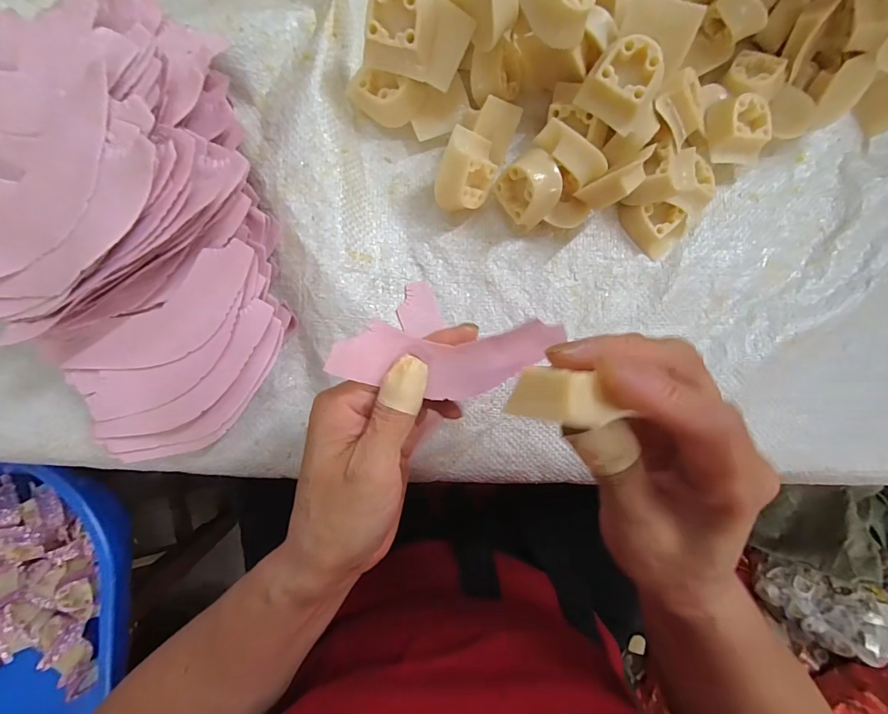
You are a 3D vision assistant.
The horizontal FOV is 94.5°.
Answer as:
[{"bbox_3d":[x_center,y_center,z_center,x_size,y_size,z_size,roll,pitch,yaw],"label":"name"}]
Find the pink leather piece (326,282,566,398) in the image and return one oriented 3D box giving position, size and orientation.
[{"bbox_3d":[0.003,0.002,0.192,0.111,0.023,0.034,-1,87,-24],"label":"pink leather piece"}]

